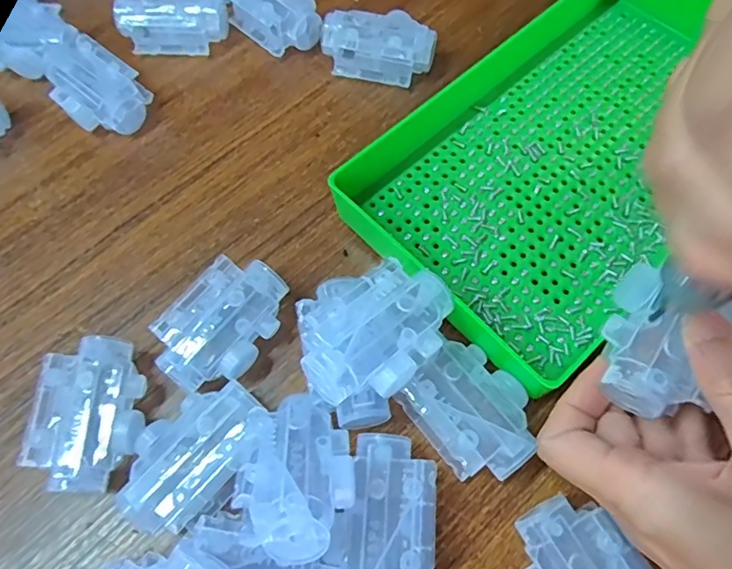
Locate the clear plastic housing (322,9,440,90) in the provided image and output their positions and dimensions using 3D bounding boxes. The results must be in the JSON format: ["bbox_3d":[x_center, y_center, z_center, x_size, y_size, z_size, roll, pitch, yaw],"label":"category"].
[{"bbox_3d":[0.008,-0.152,0.341,0.070,0.030,0.039,11,67,8],"label":"clear plastic housing"}]

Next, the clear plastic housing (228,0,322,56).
[{"bbox_3d":[-0.060,-0.184,0.363,0.068,0.029,0.044,40,74,18],"label":"clear plastic housing"}]

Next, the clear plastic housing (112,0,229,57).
[{"bbox_3d":[-0.130,-0.177,0.363,0.070,0.029,0.036,0,66,3],"label":"clear plastic housing"}]

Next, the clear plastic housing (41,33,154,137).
[{"bbox_3d":[-0.170,-0.124,0.337,0.071,0.029,0.045,42,74,18],"label":"clear plastic housing"}]

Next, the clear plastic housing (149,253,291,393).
[{"bbox_3d":[-0.071,0.020,0.268,0.043,0.029,0.067,33,72,16],"label":"clear plastic housing"}]

